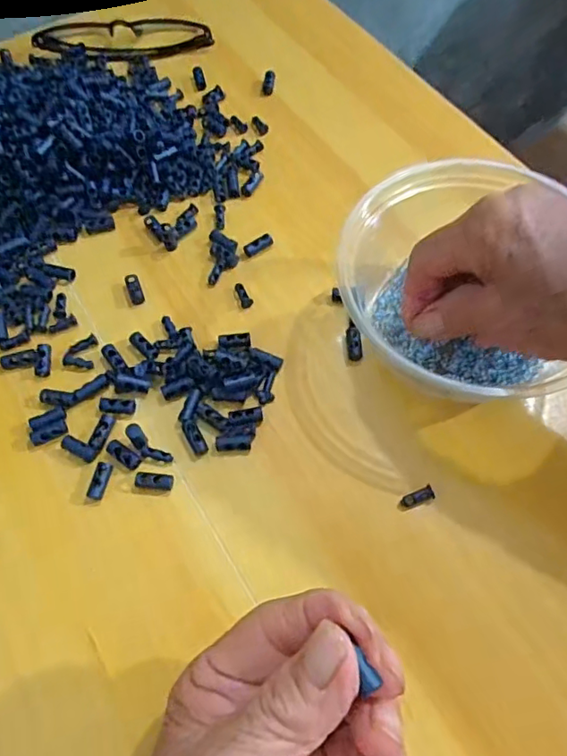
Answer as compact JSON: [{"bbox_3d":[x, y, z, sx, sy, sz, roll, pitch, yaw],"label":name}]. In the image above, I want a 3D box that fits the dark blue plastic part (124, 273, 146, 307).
[{"bbox_3d":[-0.089,-0.053,0.330,0.009,0.005,0.021,-19,66,-9],"label":"dark blue plastic part"}]

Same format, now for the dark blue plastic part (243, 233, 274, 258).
[{"bbox_3d":[-0.015,-0.083,0.343,0.020,0.007,0.009,-35,70,-15],"label":"dark blue plastic part"}]

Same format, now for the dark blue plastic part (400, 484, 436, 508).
[{"bbox_3d":[0.066,0.059,0.272,0.018,0.004,0.007,-19,66,-9],"label":"dark blue plastic part"}]

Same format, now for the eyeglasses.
[{"bbox_3d":[-0.124,-0.265,0.430,0.137,0.017,0.039,1,65,1],"label":"eyeglasses"}]

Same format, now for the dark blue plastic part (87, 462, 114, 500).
[{"bbox_3d":[-0.092,0.052,0.278,0.008,0.004,0.019,13,65,6],"label":"dark blue plastic part"}]

